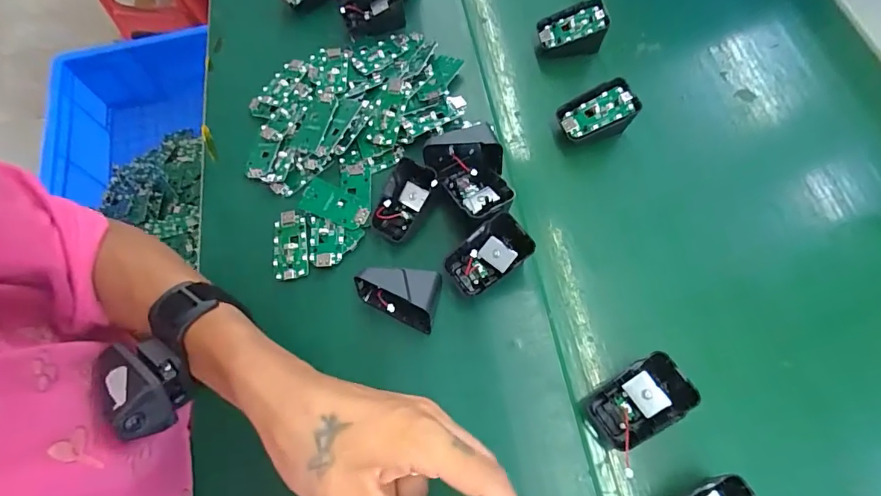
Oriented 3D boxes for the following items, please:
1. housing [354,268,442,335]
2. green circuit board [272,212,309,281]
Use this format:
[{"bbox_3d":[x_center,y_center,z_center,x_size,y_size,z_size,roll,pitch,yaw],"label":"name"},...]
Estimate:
[{"bbox_3d":[-0.035,0.038,0.369,0.066,0.034,0.041,10,67,8],"label":"housing"},{"bbox_3d":[-0.135,-0.002,0.408,0.031,0.007,0.062,-11,66,-2],"label":"green circuit board"}]

